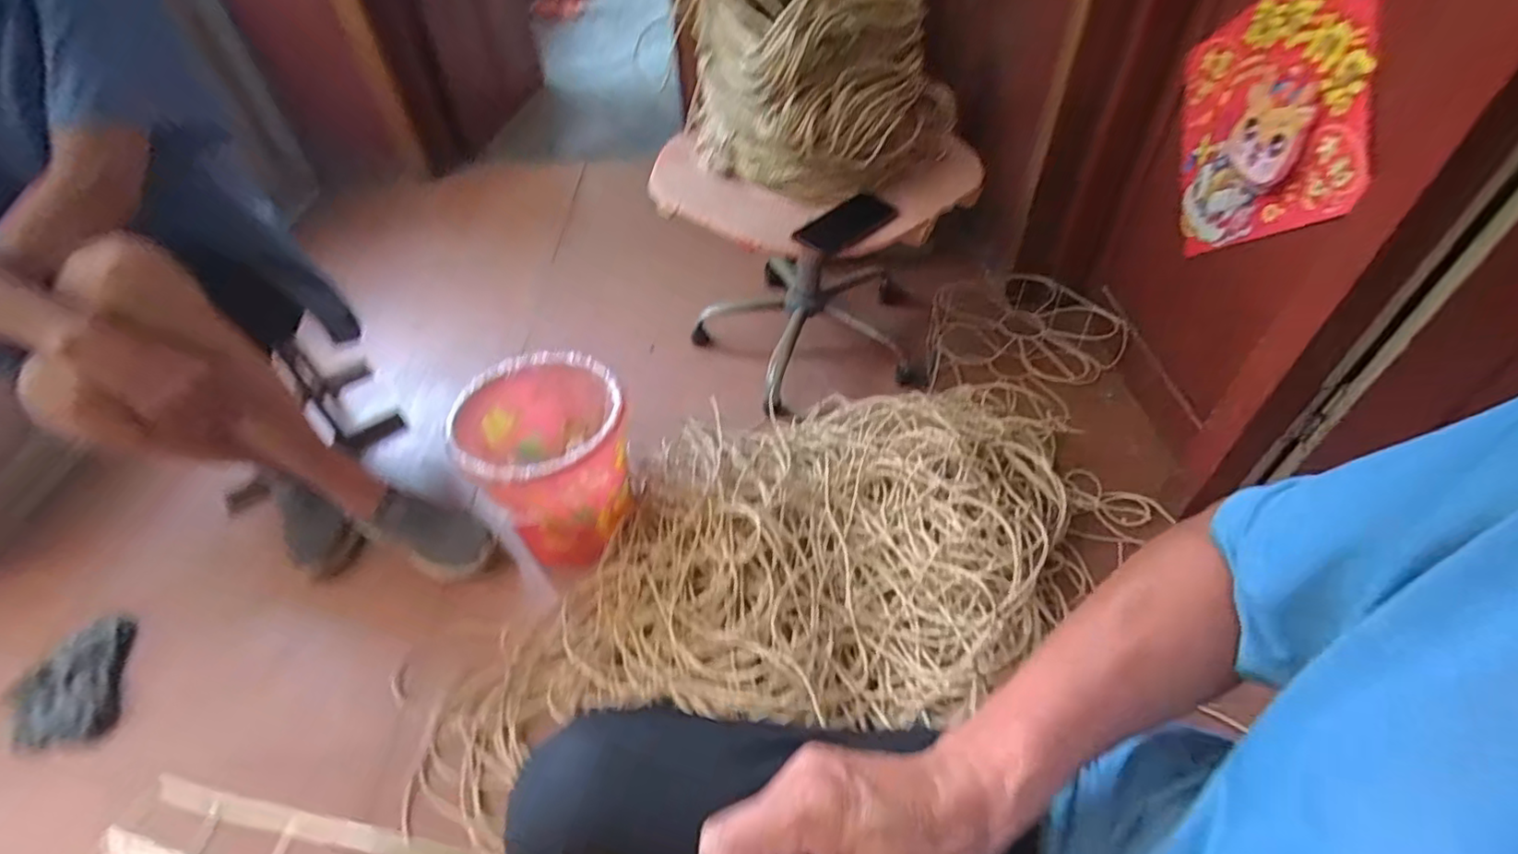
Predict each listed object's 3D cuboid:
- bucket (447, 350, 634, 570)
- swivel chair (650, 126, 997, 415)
[{"bbox_3d":[-0.315,0.066,0.998,0.241,0.254,0.229,-13,46,-10],"label":"bucket"},{"bbox_3d":[0.108,-0.311,1.218,0.461,0.415,0.527,34,56,31],"label":"swivel chair"}]

